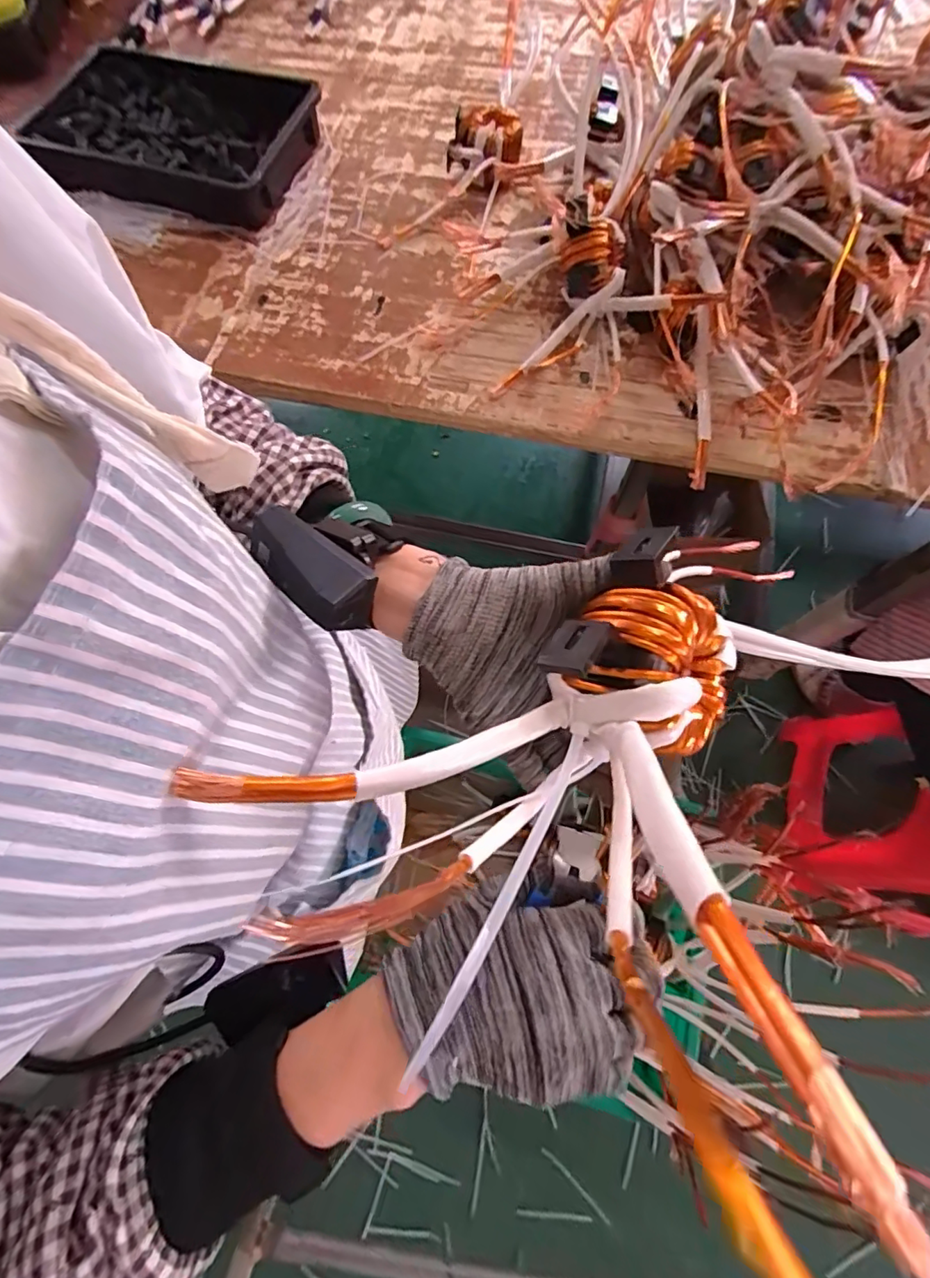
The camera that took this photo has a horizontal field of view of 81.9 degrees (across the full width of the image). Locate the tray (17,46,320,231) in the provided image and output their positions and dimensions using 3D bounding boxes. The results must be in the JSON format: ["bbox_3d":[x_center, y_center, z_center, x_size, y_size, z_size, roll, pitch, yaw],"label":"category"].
[{"bbox_3d":[-0.426,-0.734,0.790,0.386,0.064,0.307,18,72,7],"label":"tray"}]

